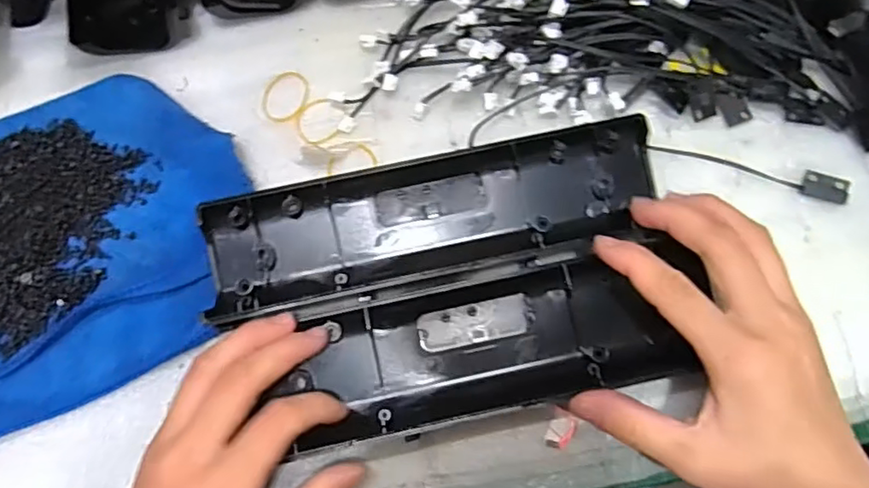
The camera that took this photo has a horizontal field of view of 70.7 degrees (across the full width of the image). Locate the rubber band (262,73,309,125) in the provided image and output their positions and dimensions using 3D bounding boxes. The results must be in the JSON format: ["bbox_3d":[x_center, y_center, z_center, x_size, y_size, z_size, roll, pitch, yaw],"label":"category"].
[{"bbox_3d":[-0.089,-0.089,0.367,0.026,0.004,0.034,9,75,4],"label":"rubber band"}]

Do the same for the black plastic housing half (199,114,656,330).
[{"bbox_3d":[0.001,-0.013,0.330,0.242,0.034,0.071,-13,74,-3],"label":"black plastic housing half"}]

